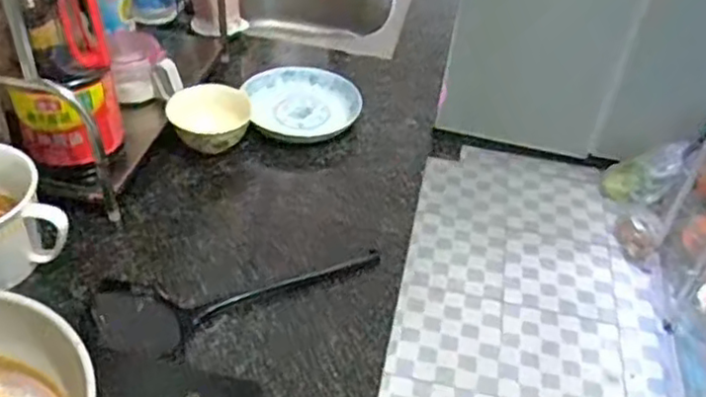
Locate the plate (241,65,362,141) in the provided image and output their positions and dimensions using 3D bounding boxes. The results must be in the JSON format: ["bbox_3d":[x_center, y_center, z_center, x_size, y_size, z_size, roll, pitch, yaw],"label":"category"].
[{"bbox_3d":[-0.075,-0.152,1.024,0.157,0.026,0.173,-7,44,-14],"label":"plate"}]

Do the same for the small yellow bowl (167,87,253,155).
[{"bbox_3d":[-0.192,-0.103,0.919,0.105,0.061,0.081,-1,43,-8],"label":"small yellow bowl"}]

